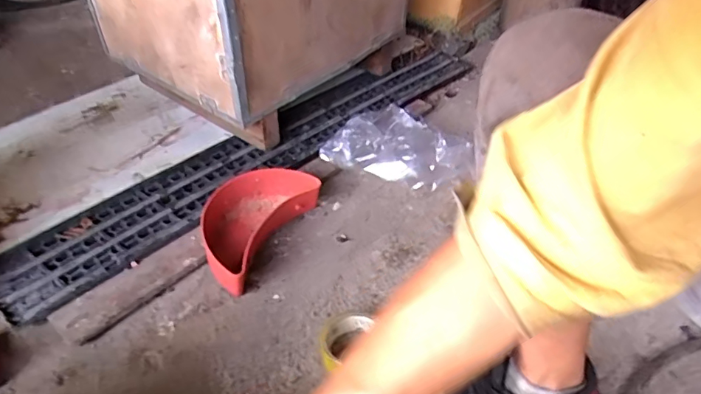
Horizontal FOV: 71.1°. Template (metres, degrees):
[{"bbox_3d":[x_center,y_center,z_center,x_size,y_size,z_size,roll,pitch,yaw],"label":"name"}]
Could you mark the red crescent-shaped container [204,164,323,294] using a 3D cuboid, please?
[{"bbox_3d":[-0.172,0.042,0.876,0.138,0.099,0.261,17,45,22],"label":"red crescent-shaped container"}]

